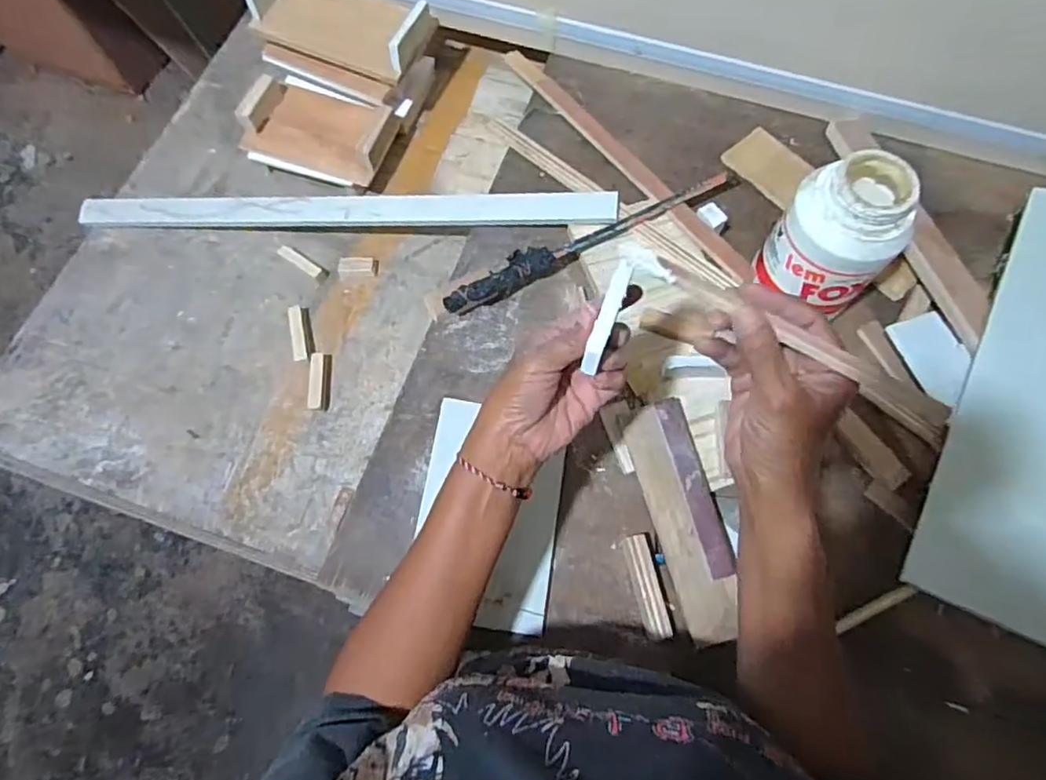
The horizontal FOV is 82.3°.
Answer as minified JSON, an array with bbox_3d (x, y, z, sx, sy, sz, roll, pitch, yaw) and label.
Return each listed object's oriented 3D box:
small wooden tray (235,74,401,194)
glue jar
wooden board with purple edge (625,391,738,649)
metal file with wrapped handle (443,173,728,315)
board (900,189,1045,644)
[{"bbox_3d":[-0.235,-0.310,0.697,0.162,0.049,0.116,16,70,7],"label":"small wooden tray"},{"bbox_3d":[0.275,-0.133,0.523,0.098,0.145,0.091,0,69,1],"label":"glue jar"},{"bbox_3d":[0.134,0.108,0.505,0.055,0.035,0.192,-11,69,-3],"label":"wooden board with purple edge"},{"bbox_3d":[0.064,-0.152,0.593,0.309,0.021,0.021,-27,71,-9],"label":"metal file with wrapped handle"},{"bbox_3d":[0.429,0.004,0.482,0.119,0.019,0.375,20,76,26],"label":"board"}]

